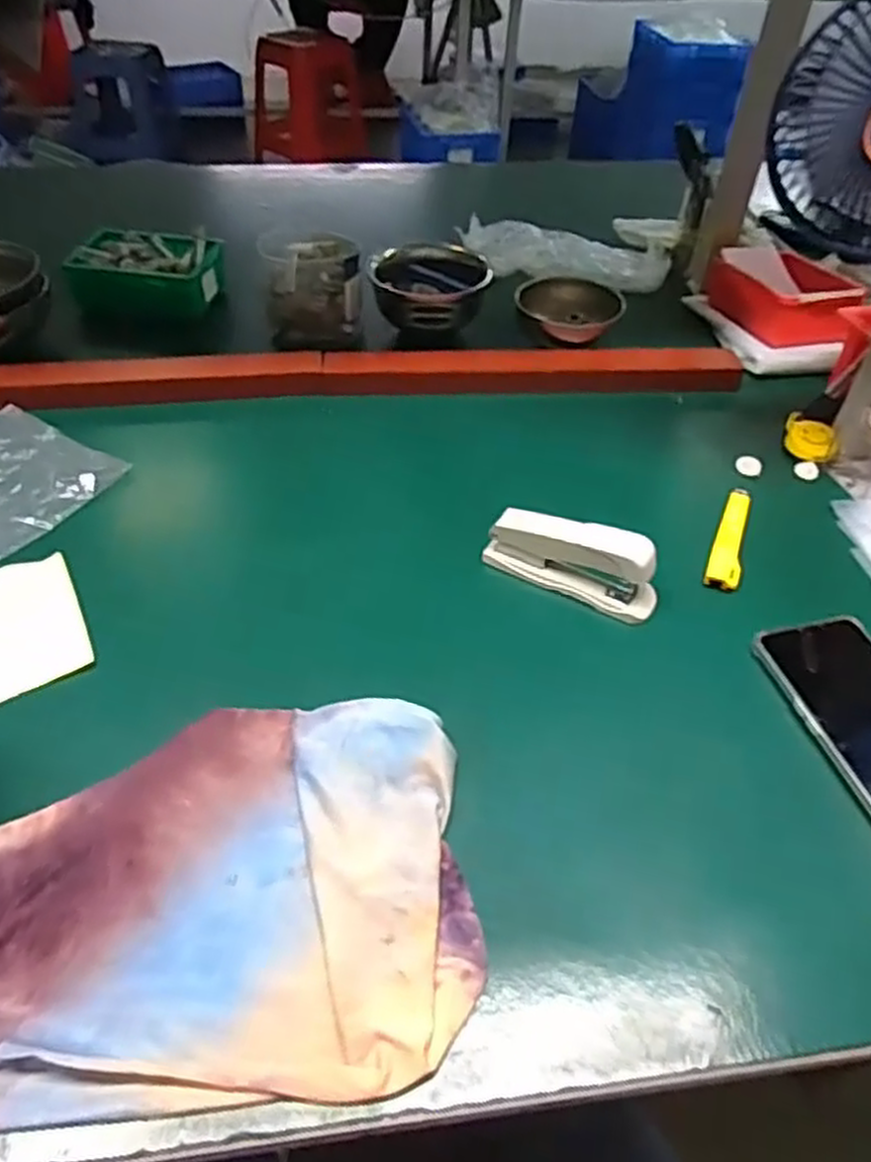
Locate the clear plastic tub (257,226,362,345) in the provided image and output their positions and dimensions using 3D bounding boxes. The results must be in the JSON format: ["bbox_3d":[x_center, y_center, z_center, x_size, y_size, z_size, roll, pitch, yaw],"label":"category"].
[{"bbox_3d":[-0.124,-0.301,0.782,0.092,0.087,0.090,2,45,-2],"label":"clear plastic tub"}]

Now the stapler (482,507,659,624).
[{"bbox_3d":[0.096,-0.016,0.541,0.124,0.055,0.032,20,47,16],"label":"stapler"}]

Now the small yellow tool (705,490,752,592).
[{"bbox_3d":[0.230,-0.032,0.597,0.024,0.018,0.116,19,47,14],"label":"small yellow tool"}]

